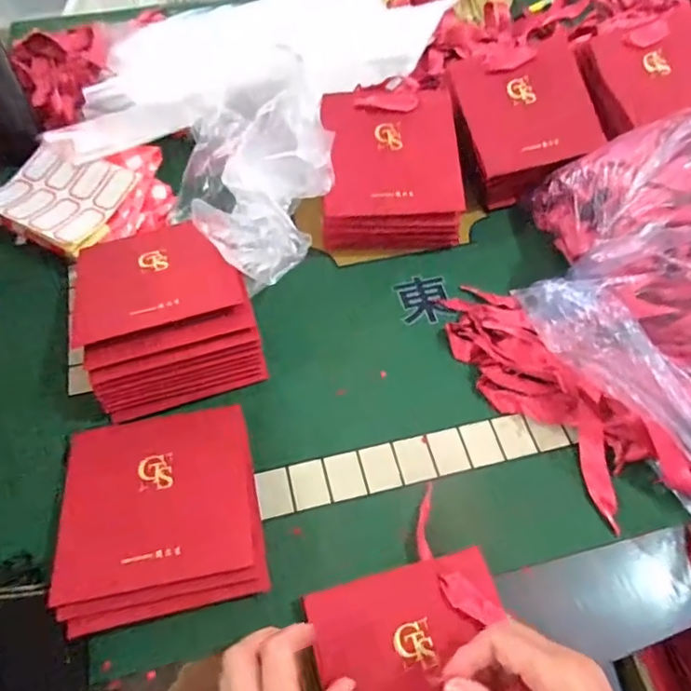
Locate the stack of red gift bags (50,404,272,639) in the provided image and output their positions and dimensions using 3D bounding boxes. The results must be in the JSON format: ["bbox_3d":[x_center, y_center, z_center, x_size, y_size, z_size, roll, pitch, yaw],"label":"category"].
[{"bbox_3d":[-0.141,0.128,0.427,0.141,0.037,0.149,-10,60,-9],"label":"stack of red gift bags"}]

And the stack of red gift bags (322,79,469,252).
[{"bbox_3d":[0.046,-0.194,0.571,0.141,0.049,0.179,-3,83,-3],"label":"stack of red gift bags"}]

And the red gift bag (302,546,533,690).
[{"bbox_3d":[0.054,0.222,0.374,0.133,0.008,0.134,-13,60,-10],"label":"red gift bag"}]

